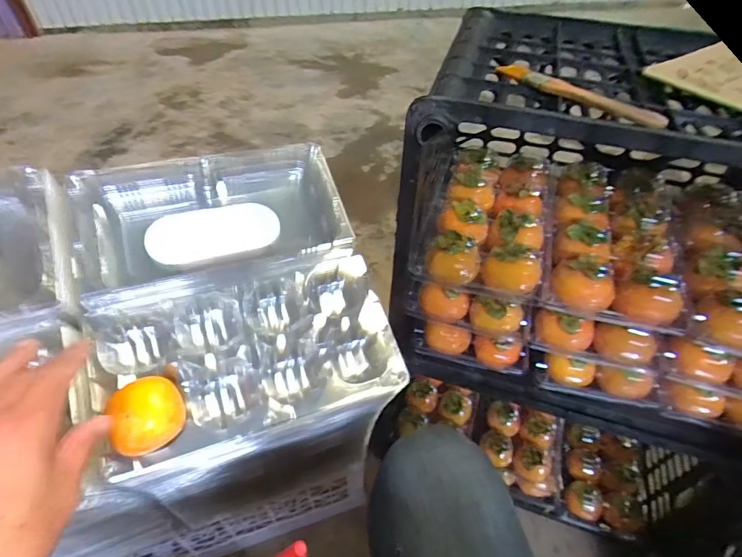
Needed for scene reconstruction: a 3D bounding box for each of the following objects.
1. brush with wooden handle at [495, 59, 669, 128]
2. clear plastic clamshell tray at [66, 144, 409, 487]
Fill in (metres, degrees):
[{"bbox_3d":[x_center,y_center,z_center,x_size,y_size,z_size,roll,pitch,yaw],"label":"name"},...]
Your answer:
[{"bbox_3d":[0.166,-0.151,0.352,0.140,0.013,0.016,36,56,29],"label":"brush with wooden handle"},{"bbox_3d":[-0.135,0.007,0.432,0.252,0.068,0.293,-13,65,-21],"label":"clear plastic clamshell tray"}]

